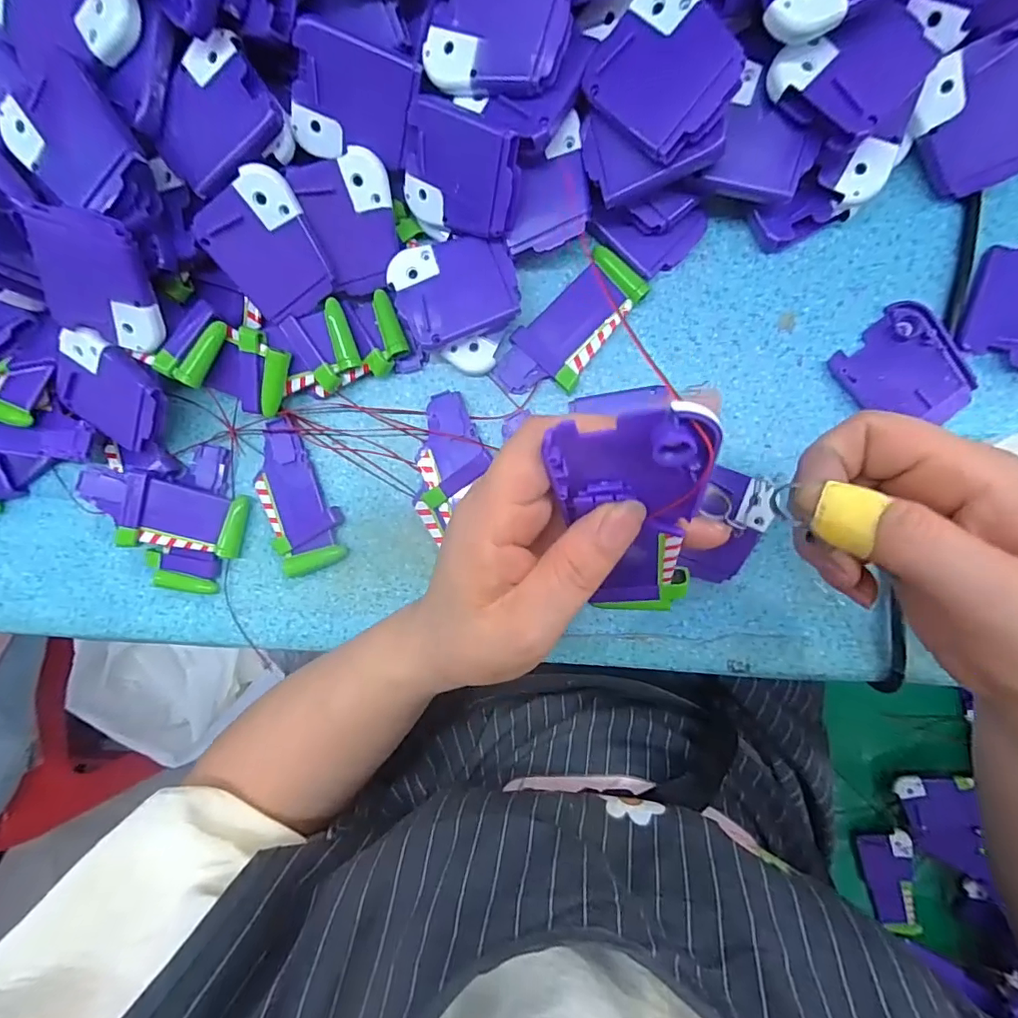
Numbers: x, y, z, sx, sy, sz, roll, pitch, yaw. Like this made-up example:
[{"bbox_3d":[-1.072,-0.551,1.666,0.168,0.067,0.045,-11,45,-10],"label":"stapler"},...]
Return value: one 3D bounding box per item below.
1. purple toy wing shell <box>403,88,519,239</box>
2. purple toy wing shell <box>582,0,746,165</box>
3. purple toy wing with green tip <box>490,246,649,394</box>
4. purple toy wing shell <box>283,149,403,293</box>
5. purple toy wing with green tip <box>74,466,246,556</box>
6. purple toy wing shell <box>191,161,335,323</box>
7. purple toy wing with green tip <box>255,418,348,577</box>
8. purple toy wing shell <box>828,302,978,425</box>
[{"bbox_3d":[-0.024,-0.162,0.248,0.059,0.008,0.049,31,141,13],"label":"purple toy wing shell"},{"bbox_3d":[0.065,-0.185,0.217,0.051,0.006,0.060,-39,80,27],"label":"purple toy wing shell"},{"bbox_3d":[0.033,-0.098,0.281,0.041,0.012,0.086,39,98,1],"label":"purple toy wing with green tip"},{"bbox_3d":[-0.083,-0.148,0.269,0.050,0.015,0.060,-17,124,2],"label":"purple toy wing shell"},{"bbox_3d":[-0.202,0.003,0.300,0.088,0.015,0.040,18,97,-10],"label":"purple toy wing with green tip"},{"bbox_3d":[-0.123,-0.132,0.260,0.050,0.007,0.059,-24,125,11],"label":"purple toy wing shell"},{"bbox_3d":[-0.127,-0.007,0.304,0.041,0.009,0.088,-21,93,7],"label":"purple toy wing with green tip"},{"bbox_3d":[0.206,-0.071,0.265,0.054,0.013,0.058,-44,90,8],"label":"purple toy wing shell"}]

